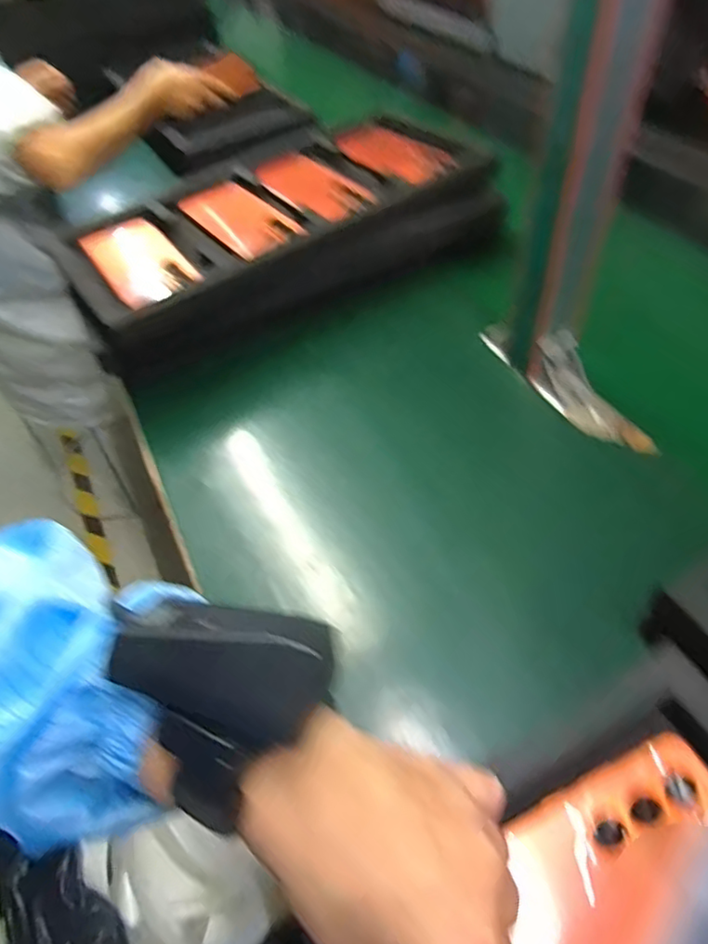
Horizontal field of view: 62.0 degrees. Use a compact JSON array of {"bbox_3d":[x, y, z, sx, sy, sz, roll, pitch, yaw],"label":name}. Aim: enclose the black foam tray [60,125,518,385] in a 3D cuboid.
[{"bbox_3d":[-0.088,-0.281,0.686,0.475,0.093,0.248,-28,54,-18],"label":"black foam tray"}]

